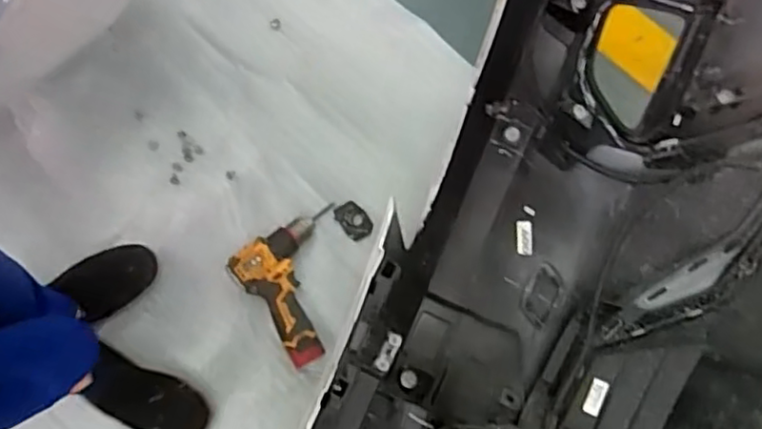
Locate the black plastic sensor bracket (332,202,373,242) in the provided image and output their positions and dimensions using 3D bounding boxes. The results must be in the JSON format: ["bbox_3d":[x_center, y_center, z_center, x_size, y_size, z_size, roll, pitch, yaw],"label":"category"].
[{"bbox_3d":[-0.042,0.013,1.061,0.048,0.008,0.064,-38,80,-6],"label":"black plastic sensor bracket"}]

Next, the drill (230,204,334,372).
[{"bbox_3d":[-0.117,0.113,1.010,0.163,0.061,0.203,-28,79,-4],"label":"drill"}]

